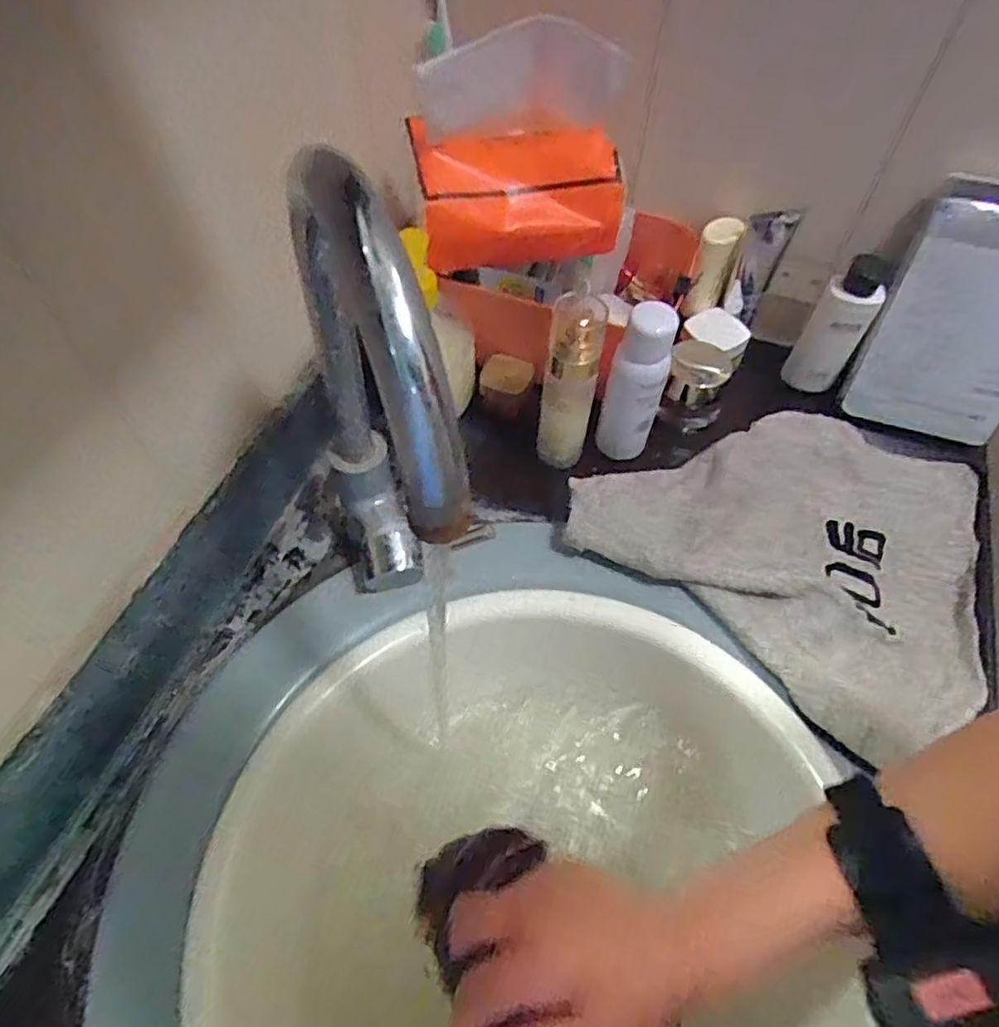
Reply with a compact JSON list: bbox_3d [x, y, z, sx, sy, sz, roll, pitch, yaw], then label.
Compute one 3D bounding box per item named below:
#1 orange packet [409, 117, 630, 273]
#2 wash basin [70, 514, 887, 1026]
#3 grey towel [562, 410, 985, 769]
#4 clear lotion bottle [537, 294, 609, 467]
[{"bbox_3d":[0.015,-0.237,0.499,0.151,0.082,0.048,-5,57,-4],"label":"orange packet"},{"bbox_3d":[-0.010,0.222,0.406,0.423,0.126,0.456,0,57,-1],"label":"wash basin"},{"bbox_3d":[0.243,0.008,0.517,0.289,0.042,0.272,35,63,20],"label":"grey towel"},{"bbox_3d":[0.055,-0.094,0.528,0.040,0.170,0.044,10,57,6],"label":"clear lotion bottle"}]

